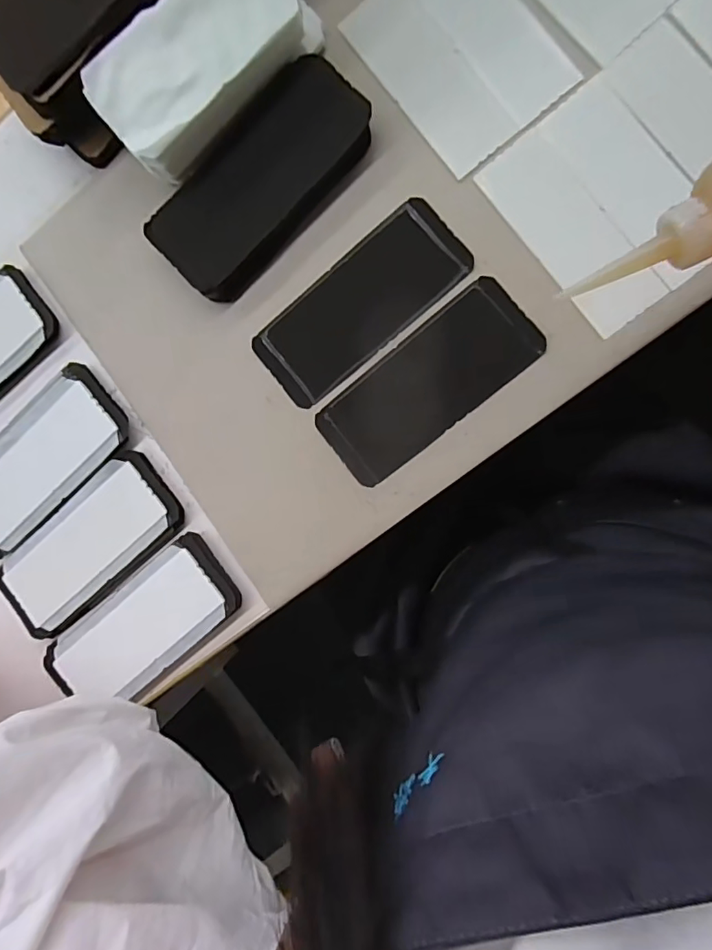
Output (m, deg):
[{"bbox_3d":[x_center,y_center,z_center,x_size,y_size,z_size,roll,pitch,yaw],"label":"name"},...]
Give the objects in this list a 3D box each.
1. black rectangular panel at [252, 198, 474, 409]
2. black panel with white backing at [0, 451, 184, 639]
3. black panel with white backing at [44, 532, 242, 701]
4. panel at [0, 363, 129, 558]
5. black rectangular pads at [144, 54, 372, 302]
[{"bbox_3d":[0.002,-0.126,0.378,0.162,0.007,0.070,-39,88,9],"label":"black rectangular panel"},{"bbox_3d":[-0.215,0.057,0.412,0.162,0.017,0.076,-40,88,9],"label":"black panel with white backing"},{"bbox_3d":[-0.169,0.122,0.405,0.162,0.022,0.072,-38,89,9],"label":"black panel with white backing"},{"bbox_3d":[-0.262,-0.011,0.419,0.166,0.013,0.081,-43,88,9],"label":"panel"},{"bbox_3d":[-0.072,-0.218,0.376,0.084,0.019,0.174,44,98,3],"label":"black rectangular pads"}]

